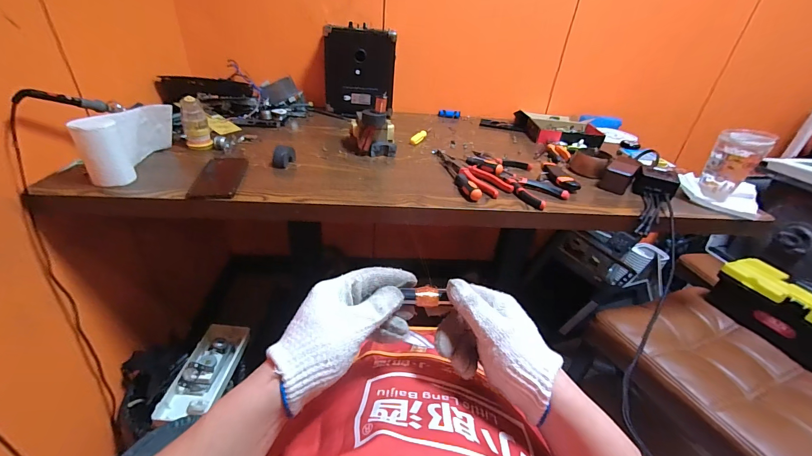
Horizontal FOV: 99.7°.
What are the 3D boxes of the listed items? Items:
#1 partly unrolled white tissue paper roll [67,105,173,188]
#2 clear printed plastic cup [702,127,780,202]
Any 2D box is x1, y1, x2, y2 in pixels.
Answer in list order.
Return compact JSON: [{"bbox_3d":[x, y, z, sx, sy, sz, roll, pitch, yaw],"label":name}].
[{"bbox_3d":[-0.510,-0.163,0.635,0.049,0.102,0.204,6,32,-1],"label":"partly unrolled white tissue paper roll"},{"bbox_3d":[0.693,-0.135,0.732,0.083,0.143,0.074,31,39,34],"label":"clear printed plastic cup"}]

